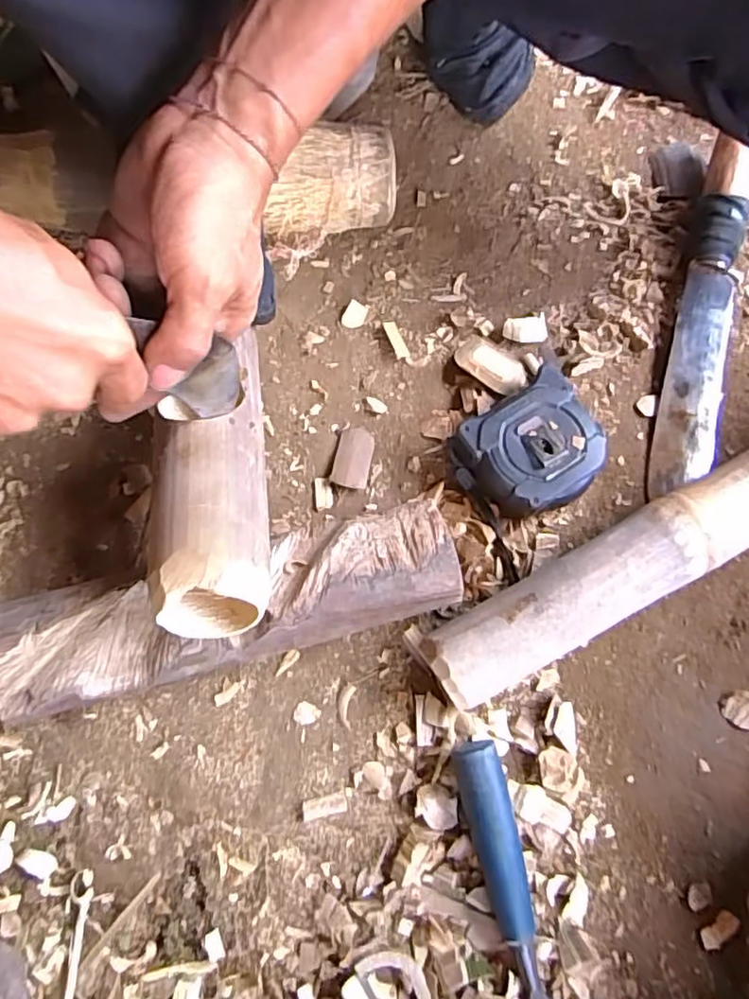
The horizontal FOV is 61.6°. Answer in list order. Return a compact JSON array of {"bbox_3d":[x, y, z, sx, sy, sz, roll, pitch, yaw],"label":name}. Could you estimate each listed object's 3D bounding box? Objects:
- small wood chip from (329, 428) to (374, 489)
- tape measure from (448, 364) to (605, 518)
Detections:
[{"bbox_3d":[-0.015,-0.030,0.439,0.025,0.008,0.046,11,72,3],"label":"small wood chip"},{"bbox_3d":[0.103,-0.031,0.418,0.090,0.039,0.081,-31,75,-10],"label":"tape measure"}]

